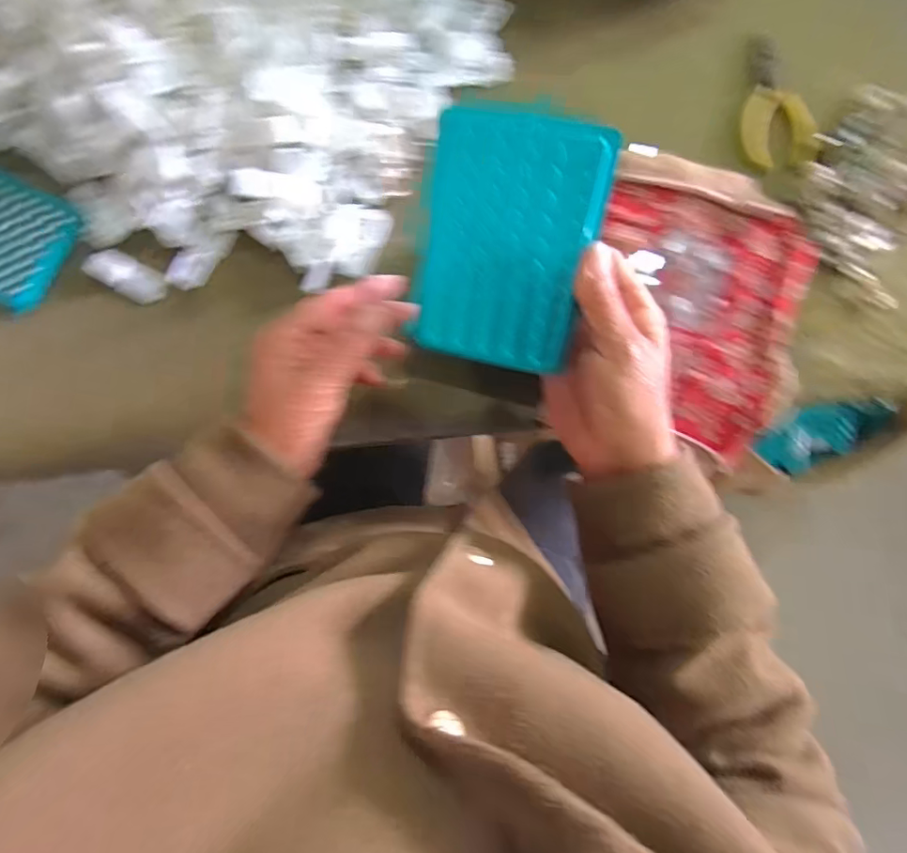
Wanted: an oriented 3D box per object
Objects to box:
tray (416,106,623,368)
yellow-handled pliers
[{"bbox_3d":[0.029,-0.097,0.287,0.091,0.006,0.129,15,118,11],"label":"tray"},{"bbox_3d":[0.263,-0.268,0.441,0.053,0.014,0.113,-20,86,-2],"label":"yellow-handled pliers"}]

